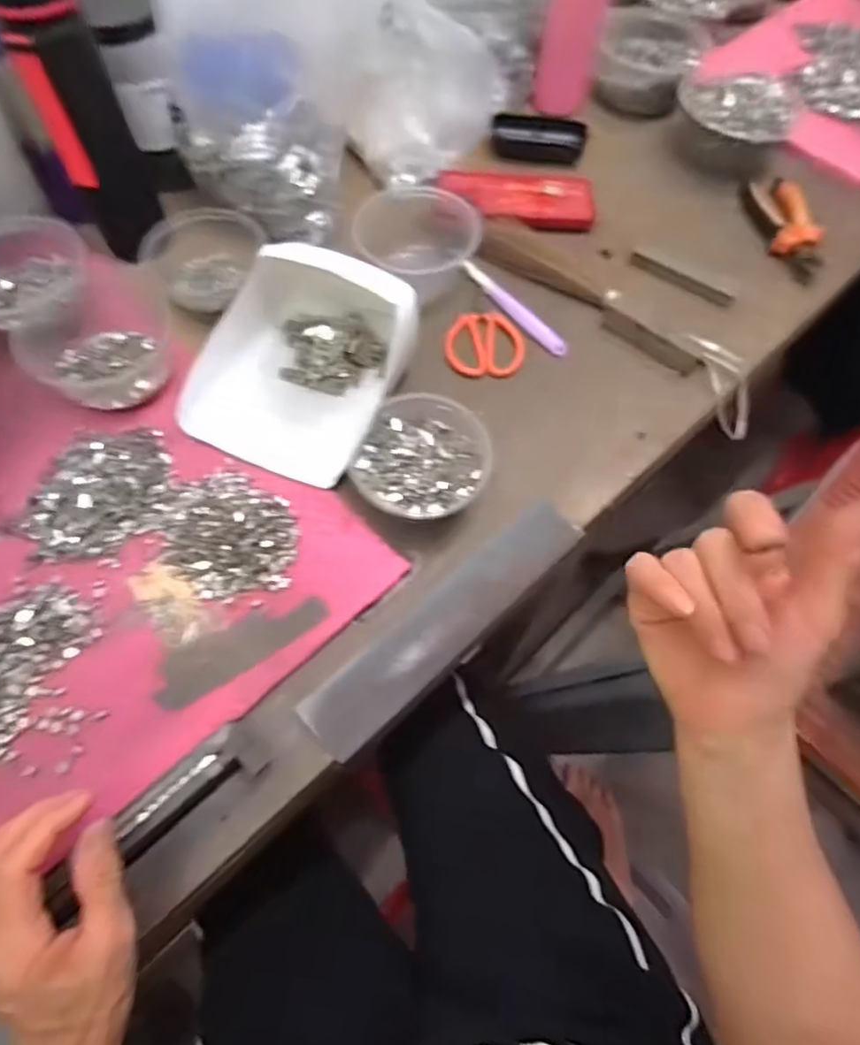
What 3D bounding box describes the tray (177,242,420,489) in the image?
[{"bbox_3d":[-0.103,-0.139,0.500,0.150,0.077,0.179,23,65,8],"label":"tray"}]

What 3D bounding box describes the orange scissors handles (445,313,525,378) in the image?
[{"bbox_3d":[0.052,-0.168,0.570,0.071,0.004,0.075,3,64,-2],"label":"orange scissors handles"}]

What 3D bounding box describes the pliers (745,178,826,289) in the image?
[{"bbox_3d":[0.378,-0.314,0.646,0.051,0.017,0.144,-5,64,-6],"label":"pliers"}]

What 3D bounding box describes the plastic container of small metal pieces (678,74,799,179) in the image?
[{"bbox_3d":[0.336,-0.445,0.688,0.119,0.068,0.096,5,64,-1],"label":"plastic container of small metal pieces"}]

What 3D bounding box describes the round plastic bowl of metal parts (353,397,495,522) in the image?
[{"bbox_3d":[-0.005,-0.045,0.474,0.098,0.057,0.097,1,64,-3],"label":"round plastic bowl of metal parts"}]

